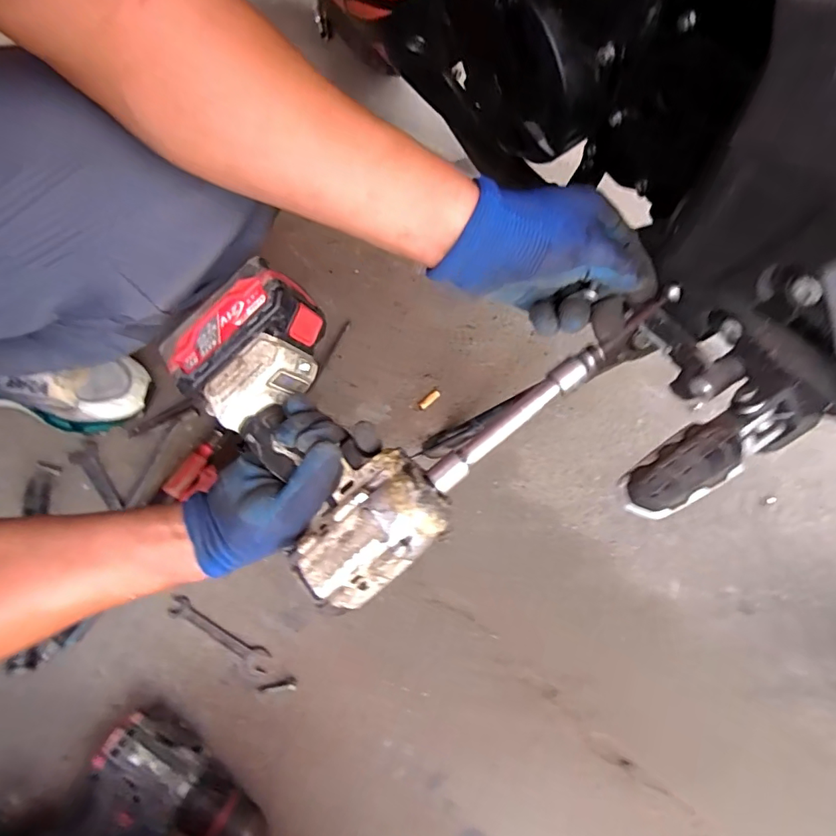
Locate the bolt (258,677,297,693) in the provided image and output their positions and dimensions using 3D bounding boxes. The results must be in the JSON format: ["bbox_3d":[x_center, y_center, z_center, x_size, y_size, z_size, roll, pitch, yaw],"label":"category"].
[{"bbox_3d":[-0.133,0.254,0.466,0.036,0.005,0.010,-4,62,-3],"label":"bolt"}]

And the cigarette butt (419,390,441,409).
[{"bbox_3d":[0.014,-0.022,0.607,0.011,0.006,0.032,42,68,19],"label":"cigarette butt"}]

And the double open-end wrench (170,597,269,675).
[{"bbox_3d":[-0.195,0.212,0.479,0.112,0.008,0.022,26,64,12],"label":"double open-end wrench"}]

